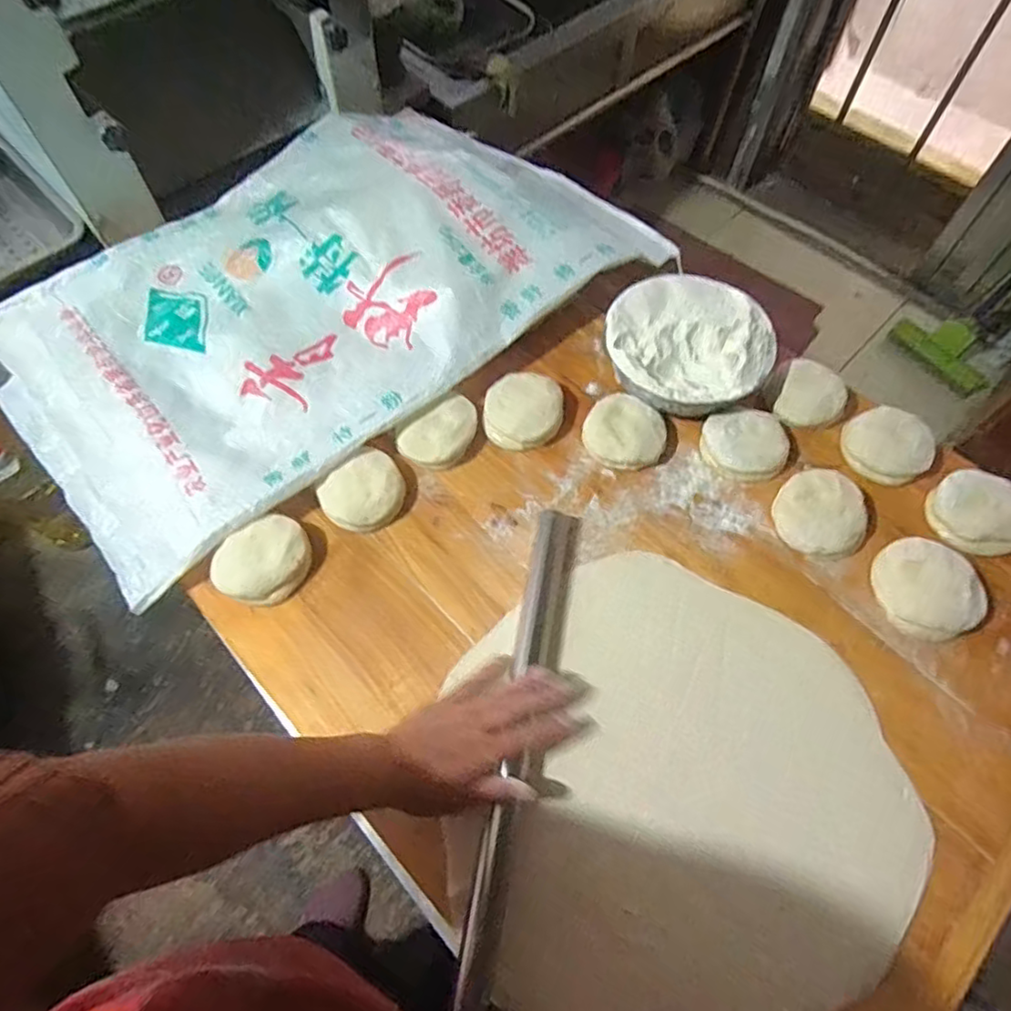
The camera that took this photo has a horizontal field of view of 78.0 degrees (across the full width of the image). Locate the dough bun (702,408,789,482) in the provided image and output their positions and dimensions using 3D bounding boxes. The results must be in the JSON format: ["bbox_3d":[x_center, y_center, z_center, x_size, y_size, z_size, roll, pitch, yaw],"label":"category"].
[{"bbox_3d":[0.279,-0.072,0.721,0.098,0.036,0.081,1,63,1],"label":"dough bun"}]

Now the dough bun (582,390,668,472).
[{"bbox_3d":[0.138,-0.084,0.731,0.094,0.035,0.079,34,68,16],"label":"dough bun"}]

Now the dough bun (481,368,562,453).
[{"bbox_3d":[0.022,-0.116,0.748,0.091,0.039,0.091,0,63,0],"label":"dough bun"}]

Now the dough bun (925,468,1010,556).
[{"bbox_3d":[0.518,0.009,0.680,0.092,0.035,0.098,0,63,0],"label":"dough bun"}]

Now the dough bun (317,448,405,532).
[{"bbox_3d":[-0.156,-0.014,0.697,0.076,0.027,0.091,41,71,19],"label":"dough bun"}]

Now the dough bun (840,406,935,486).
[{"bbox_3d":[0.443,-0.069,0.721,0.092,0.032,0.088,0,63,0],"label":"dough bun"}]

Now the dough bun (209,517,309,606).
[{"bbox_3d":[-0.255,0.058,0.657,0.081,0.029,0.095,37,69,17],"label":"dough bun"}]

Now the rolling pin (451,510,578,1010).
[{"bbox_3d":[0.006,0.258,0.567,0.041,0.031,0.560,11,62,6],"label":"rolling pin"}]

